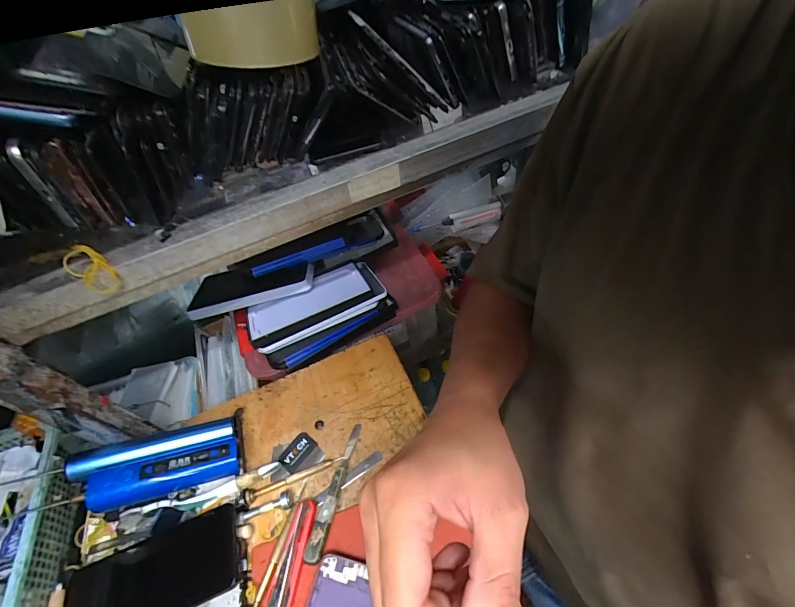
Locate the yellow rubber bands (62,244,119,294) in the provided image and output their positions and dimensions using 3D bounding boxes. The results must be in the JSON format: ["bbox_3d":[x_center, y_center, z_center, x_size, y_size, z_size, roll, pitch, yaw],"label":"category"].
[{"bbox_3d":[-0.246,-0.027,0.292,0.035,0.032,0.024,30,63,30],"label":"yellow rubber bands"}]

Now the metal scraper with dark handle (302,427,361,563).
[{"bbox_3d":[-0.065,0.189,0.378,0.017,0.010,0.133,5,53,15],"label":"metal scraper with dark handle"}]

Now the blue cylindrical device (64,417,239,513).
[{"bbox_3d":[-0.251,0.162,0.381,0.152,0.029,0.070,-5,46,-19],"label":"blue cylindrical device"}]

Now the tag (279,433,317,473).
[{"bbox_3d":[-0.113,0.166,0.410,0.027,0.006,0.040,26,61,28],"label":"tag"}]

